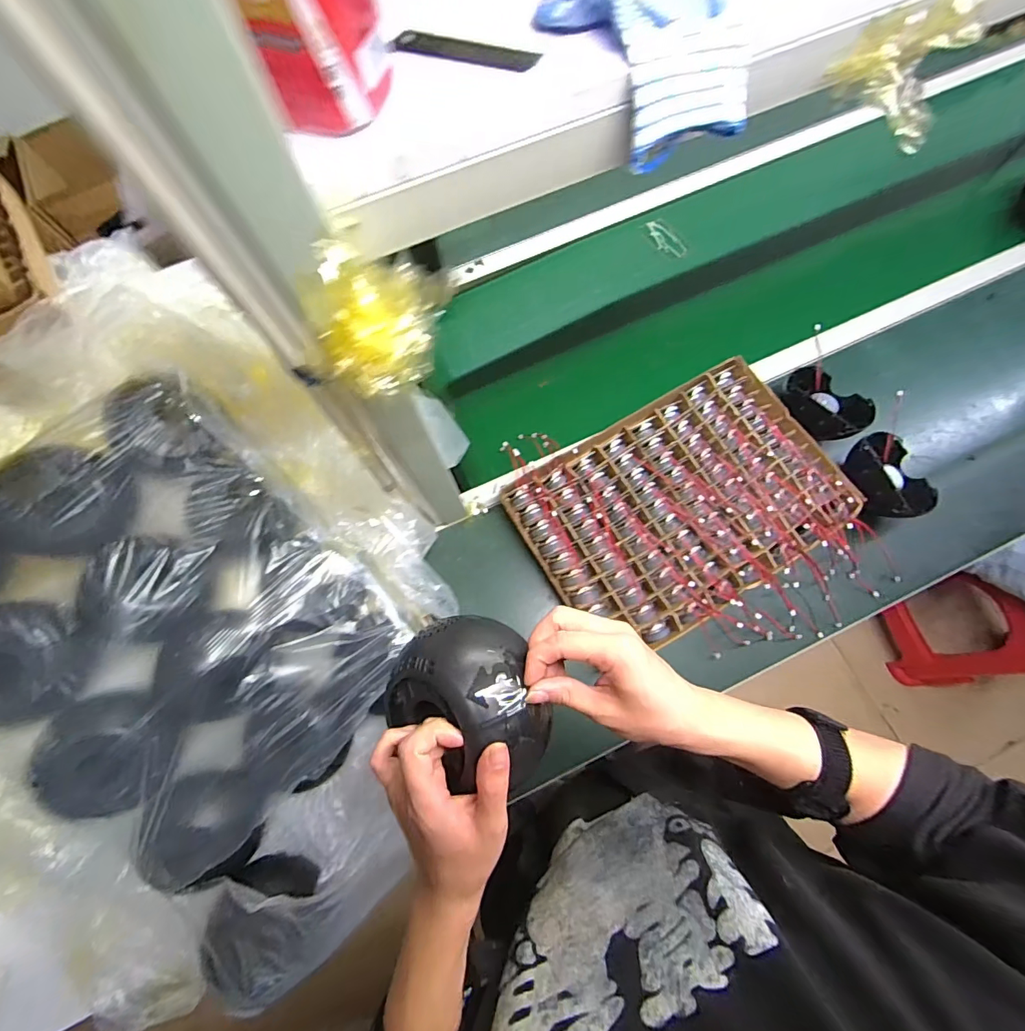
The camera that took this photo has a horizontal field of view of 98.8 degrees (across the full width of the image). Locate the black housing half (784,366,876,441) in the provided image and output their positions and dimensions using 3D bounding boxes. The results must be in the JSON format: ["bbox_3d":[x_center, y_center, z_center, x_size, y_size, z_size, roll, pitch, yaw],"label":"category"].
[{"bbox_3d":[0.480,-0.172,0.674,0.125,0.036,0.092,42,78,14],"label":"black housing half"}]

